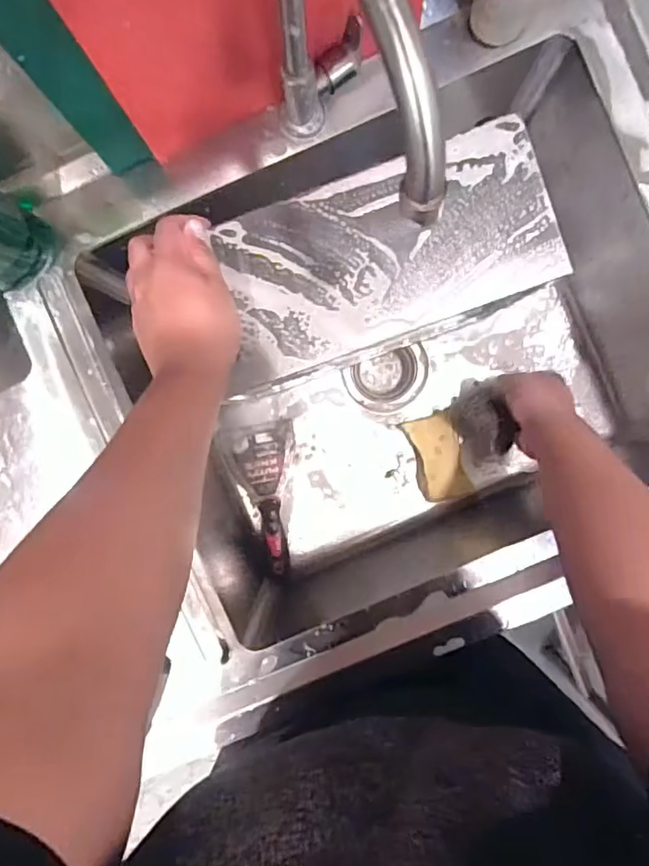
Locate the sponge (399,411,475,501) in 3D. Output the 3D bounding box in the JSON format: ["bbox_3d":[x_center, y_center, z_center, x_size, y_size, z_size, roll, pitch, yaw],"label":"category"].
[{"bbox_3d":[0.148,0.031,0.736,0.065,0.018,0.109,-18,92,0],"label":"sponge"}]

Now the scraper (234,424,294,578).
[{"bbox_3d":[-0.081,0.084,0.744,0.073,0.020,0.195,1,92,-1],"label":"scraper"}]

